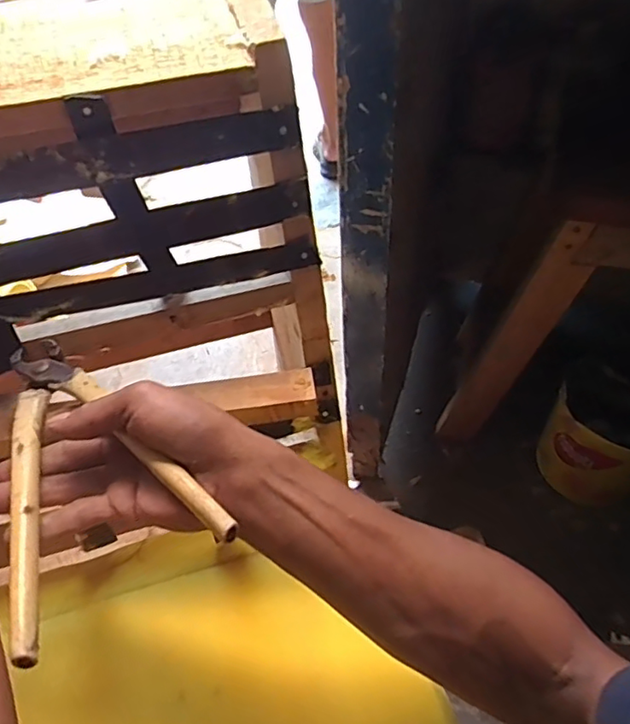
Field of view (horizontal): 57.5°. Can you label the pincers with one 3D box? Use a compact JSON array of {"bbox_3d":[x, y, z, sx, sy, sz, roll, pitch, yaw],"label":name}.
[{"bbox_3d":[-0.145,0.055,0.350,0.110,0.017,0.212,-27,47,-18],"label":"pincers"}]

